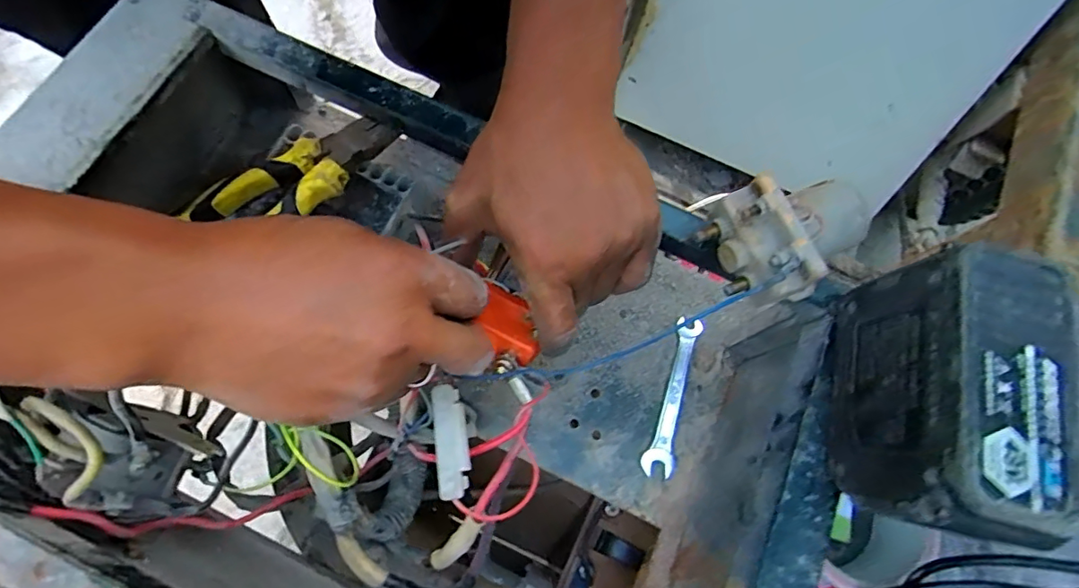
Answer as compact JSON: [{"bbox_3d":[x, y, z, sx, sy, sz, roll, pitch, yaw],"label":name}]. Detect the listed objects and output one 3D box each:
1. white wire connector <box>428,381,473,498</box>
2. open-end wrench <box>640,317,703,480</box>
[{"bbox_3d":[-0.044,0.072,0.261,0.017,0.006,0.054,-9,74,-4],"label":"white wire connector"},{"bbox_3d":[0.100,0.075,0.387,0.021,0.009,0.116,18,74,4],"label":"open-end wrench"}]

